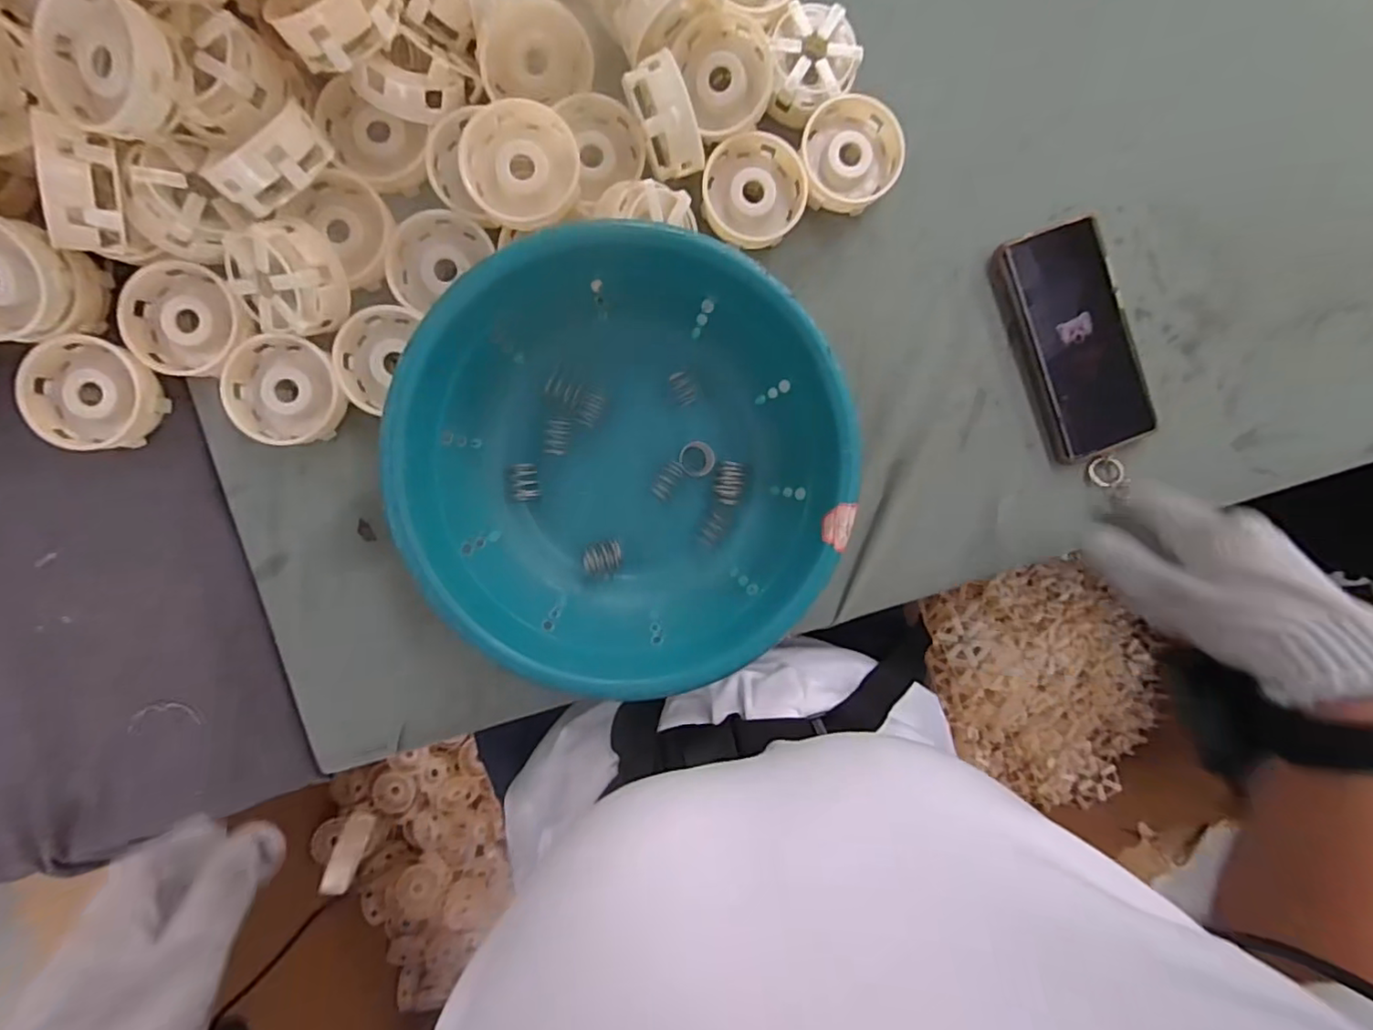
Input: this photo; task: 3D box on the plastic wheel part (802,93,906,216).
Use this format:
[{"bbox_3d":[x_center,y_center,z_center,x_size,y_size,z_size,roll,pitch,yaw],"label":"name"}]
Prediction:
[{"bbox_3d":[0.113,-0.248,0.428,0.069,0.029,0.068,-1,96,-6],"label":"plastic wheel part"}]

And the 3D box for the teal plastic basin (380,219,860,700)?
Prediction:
[{"bbox_3d":[-0.031,-0.030,0.389,0.254,0.084,0.250,-1,96,-6],"label":"teal plastic basin"}]

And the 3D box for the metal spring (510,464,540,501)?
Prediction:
[{"bbox_3d":[-0.110,-0.023,0.417,0.016,0.021,0.025,-12,97,-5],"label":"metal spring"}]

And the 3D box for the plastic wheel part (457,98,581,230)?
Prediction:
[{"bbox_3d":[-0.098,-0.210,0.366,0.068,0.020,0.071,1,98,-1],"label":"plastic wheel part"}]

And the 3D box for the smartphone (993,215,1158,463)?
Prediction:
[{"bbox_3d":[0.291,-0.129,0.457,0.086,0.012,0.168,-19,98,-4],"label":"smartphone"}]

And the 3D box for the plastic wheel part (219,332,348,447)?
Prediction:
[{"bbox_3d":[-0.252,-0.080,0.390,0.070,0.027,0.067,-11,97,-5],"label":"plastic wheel part"}]

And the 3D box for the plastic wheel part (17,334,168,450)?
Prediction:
[{"bbox_3d":[-0.366,-0.075,0.379,0.065,0.023,0.067,-11,97,-5],"label":"plastic wheel part"}]

